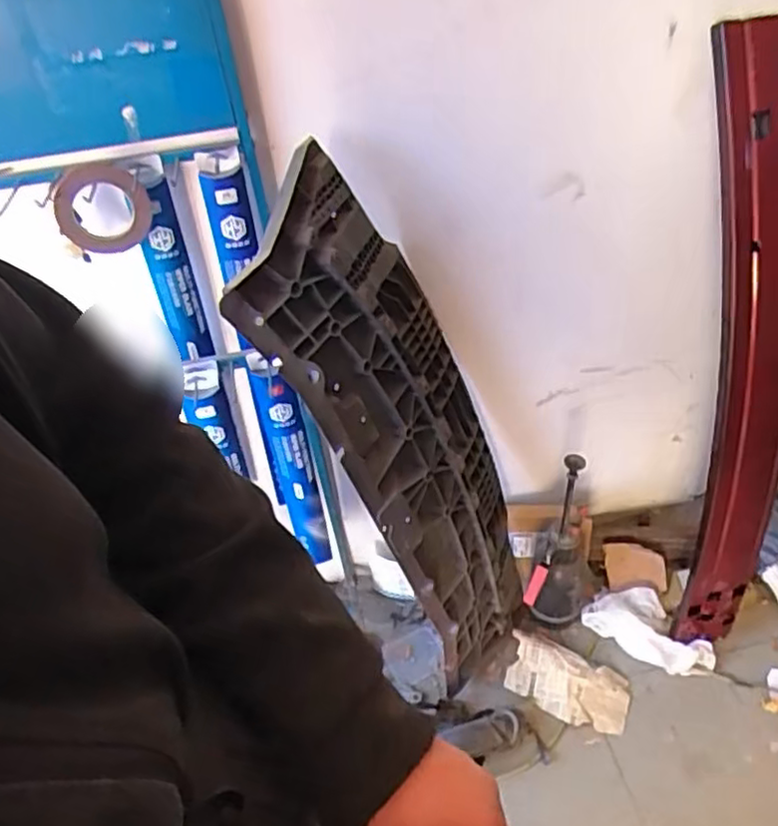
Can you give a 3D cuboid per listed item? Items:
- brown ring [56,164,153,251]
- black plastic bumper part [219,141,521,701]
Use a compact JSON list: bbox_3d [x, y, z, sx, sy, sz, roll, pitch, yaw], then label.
[{"bbox_3d":[-0.391,-0.278,0.941,0.120,0.116,0.031,3,24,-19],"label":"brown ring"},{"bbox_3d":[0.060,0.091,1.240,0.053,1.117,0.374,8,47,37],"label":"black plastic bumper part"}]

